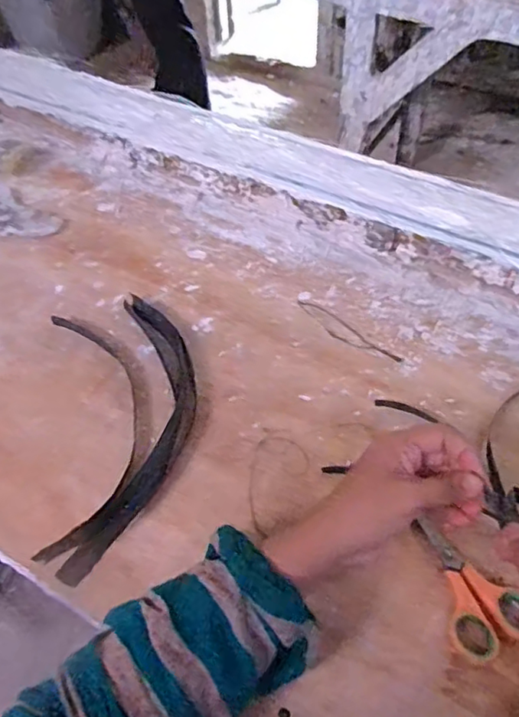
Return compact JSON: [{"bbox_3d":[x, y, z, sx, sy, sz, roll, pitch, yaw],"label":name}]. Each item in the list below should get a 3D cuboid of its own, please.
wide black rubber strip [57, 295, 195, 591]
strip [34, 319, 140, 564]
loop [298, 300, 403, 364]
[{"bbox_3d":[-0.103,0.050,0.520,0.082,0.019,0.292,0,52,3],"label":"wide black rubber strip"},{"bbox_3d":[-0.151,0.051,0.521,0.080,0.010,0.255,-9,52,-4],"label":"strip"},{"bbox_3d":[0.087,-0.027,0.592,0.127,0.004,0.024,36,62,27],"label":"loop"}]

